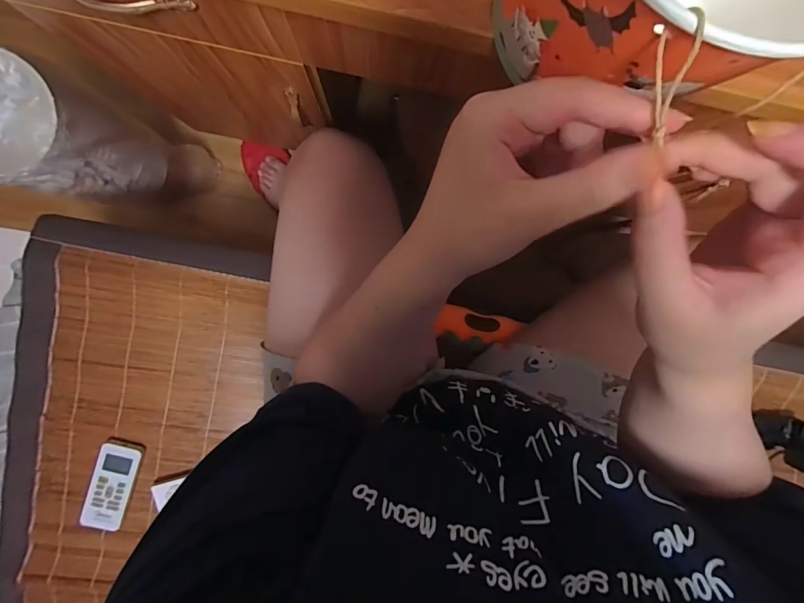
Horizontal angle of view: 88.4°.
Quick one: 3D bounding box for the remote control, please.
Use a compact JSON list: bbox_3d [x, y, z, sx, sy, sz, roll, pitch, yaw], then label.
[{"bbox_3d":[-0.432,0.277,0.616,0.052,0.022,0.132,19,95,-6],"label":"remote control"}]

